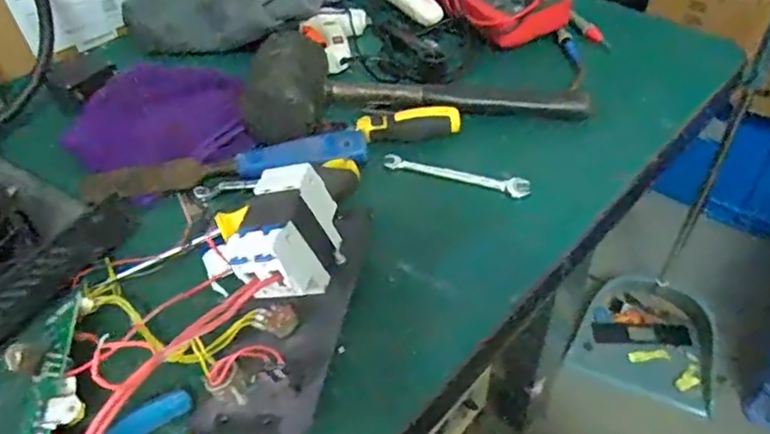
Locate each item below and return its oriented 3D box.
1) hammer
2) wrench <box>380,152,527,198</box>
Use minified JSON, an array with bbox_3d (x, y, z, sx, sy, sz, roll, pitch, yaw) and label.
[{"bbox_3d":[0.026,-0.120,0.496,0.287,0.059,0.086,-7,47,-3],"label":"hammer"},{"bbox_3d":[0.057,-0.034,0.483,0.116,0.008,0.018,12,49,15],"label":"wrench"}]

